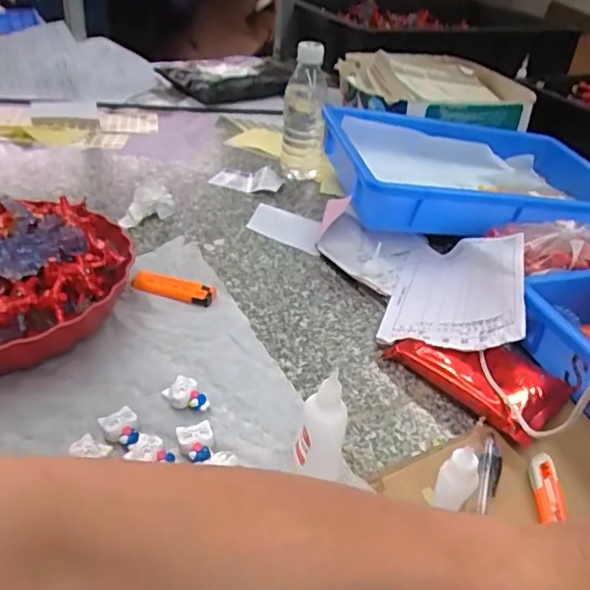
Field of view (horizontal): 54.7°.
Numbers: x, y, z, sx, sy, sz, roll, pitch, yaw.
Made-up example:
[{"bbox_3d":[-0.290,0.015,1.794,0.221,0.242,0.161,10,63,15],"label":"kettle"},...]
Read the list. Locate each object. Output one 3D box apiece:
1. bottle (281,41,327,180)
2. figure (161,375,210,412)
[{"bbox_3d":[0.013,-0.253,0.784,0.057,0.166,0.067,2,36,-3],"label":"bottle"},{"bbox_3d":[-0.086,0.080,0.449,0.033,0.017,0.024,32,44,32],"label":"figure"}]

